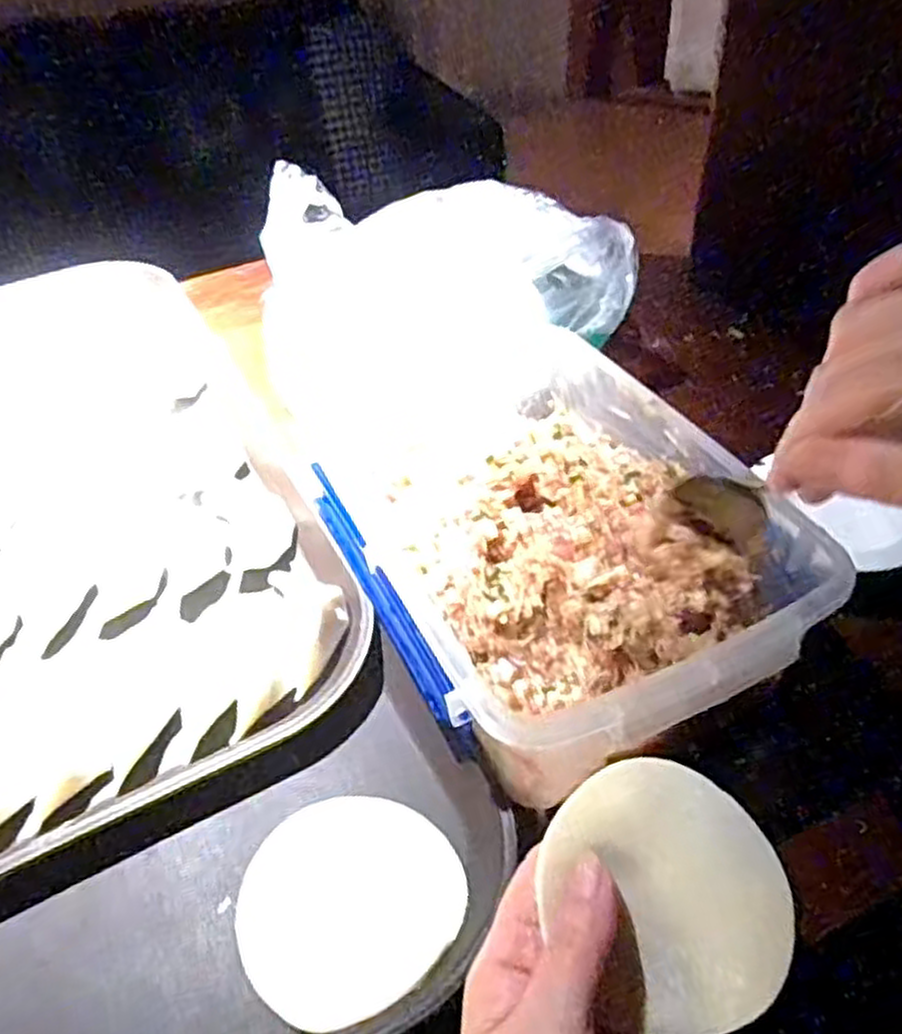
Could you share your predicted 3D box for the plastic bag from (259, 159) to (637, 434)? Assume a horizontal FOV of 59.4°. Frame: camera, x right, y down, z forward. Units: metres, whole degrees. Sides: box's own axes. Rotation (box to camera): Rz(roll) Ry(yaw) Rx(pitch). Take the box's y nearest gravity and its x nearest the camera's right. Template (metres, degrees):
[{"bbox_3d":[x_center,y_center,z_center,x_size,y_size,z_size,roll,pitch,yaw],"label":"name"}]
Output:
[{"bbox_3d":[-0.009,-0.160,0.528,0.224,0.104,0.142,-20,46,-14],"label":"plastic bag"}]

